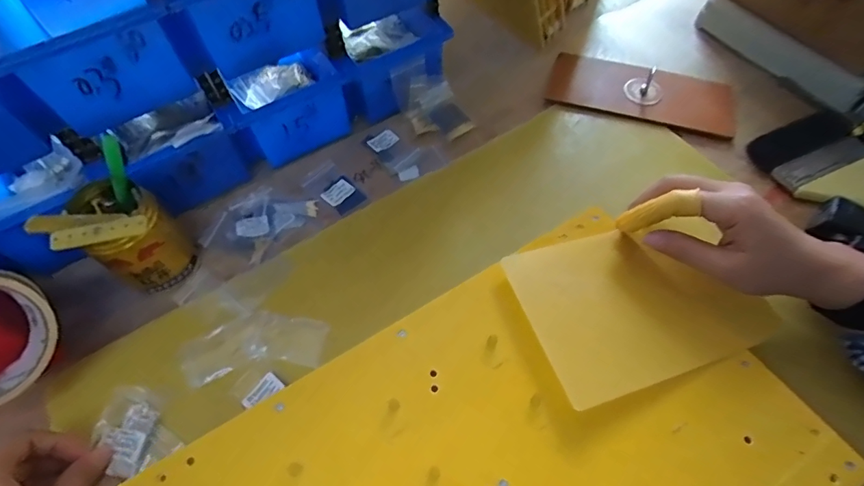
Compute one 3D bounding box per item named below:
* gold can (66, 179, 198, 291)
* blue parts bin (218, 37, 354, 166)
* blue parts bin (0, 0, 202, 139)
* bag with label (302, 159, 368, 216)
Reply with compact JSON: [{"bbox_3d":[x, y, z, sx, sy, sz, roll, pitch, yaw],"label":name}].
[{"bbox_3d":[-0.245,-0.008,0.392,0.060,0.079,0.077,-30,63,-14],"label":"gold can"},{"bbox_3d":[-0.159,-0.159,0.483,0.123,0.077,0.136,-30,63,-15],"label":"blue parts bin"},{"bbox_3d":[-0.272,-0.174,0.365,0.103,0.080,0.165,-31,64,-15],"label":"blue parts bin"},{"bbox_3d":[-0.096,-0.055,0.464,0.064,0.004,0.039,39,68,22],"label":"bag with label"}]

